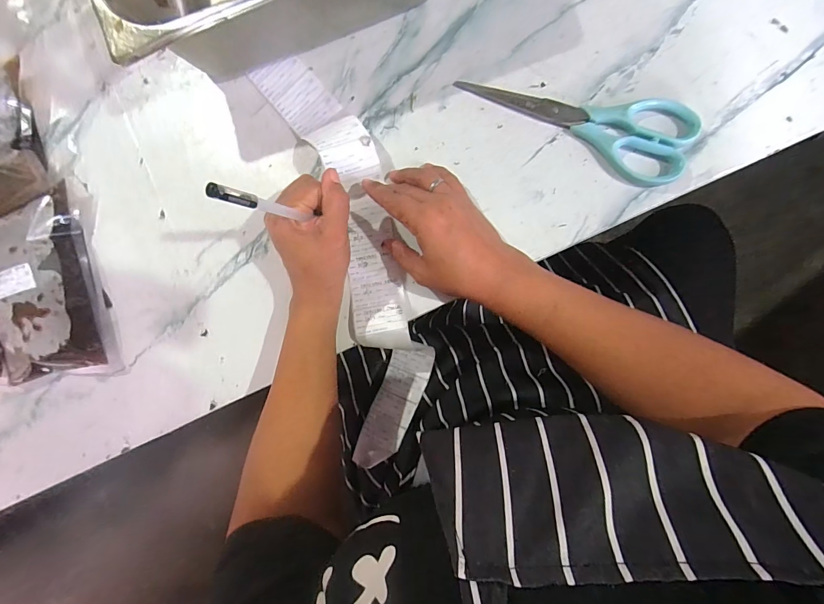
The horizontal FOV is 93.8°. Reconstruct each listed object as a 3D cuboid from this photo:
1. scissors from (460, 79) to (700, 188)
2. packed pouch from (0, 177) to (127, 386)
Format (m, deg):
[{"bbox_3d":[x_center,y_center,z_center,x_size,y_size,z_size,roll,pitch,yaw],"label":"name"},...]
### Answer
[{"bbox_3d":[0.140,-0.161,0.337,0.202,0.013,0.063,22,94,7],"label":"scissors"},{"bbox_3d":[-0.385,-0.020,0.401,0.135,0.039,0.204,-5,90,8],"label":"packed pouch"}]

